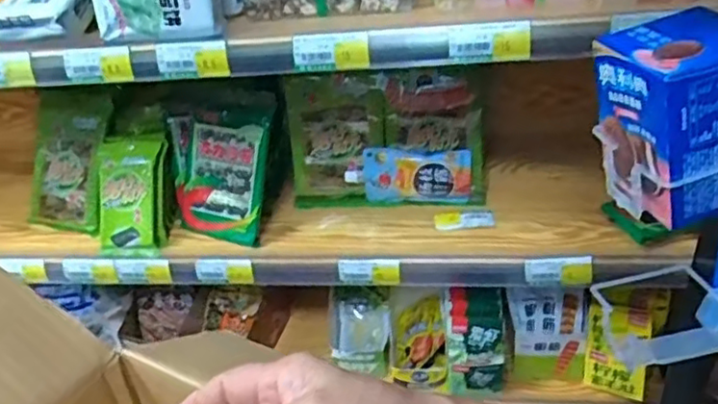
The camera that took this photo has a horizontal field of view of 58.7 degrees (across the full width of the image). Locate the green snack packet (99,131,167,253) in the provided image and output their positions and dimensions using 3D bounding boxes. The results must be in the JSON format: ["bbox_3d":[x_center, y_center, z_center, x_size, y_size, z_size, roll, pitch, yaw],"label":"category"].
[{"bbox_3d":[-0.317,-0.014,0.901,0.092,0.171,0.047,-1,-6,11],"label":"green snack packet"}]

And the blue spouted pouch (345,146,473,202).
[{"bbox_3d":[0.070,-0.033,0.895,0.168,0.085,0.028,-1,34,10],"label":"blue spouted pouch"}]

